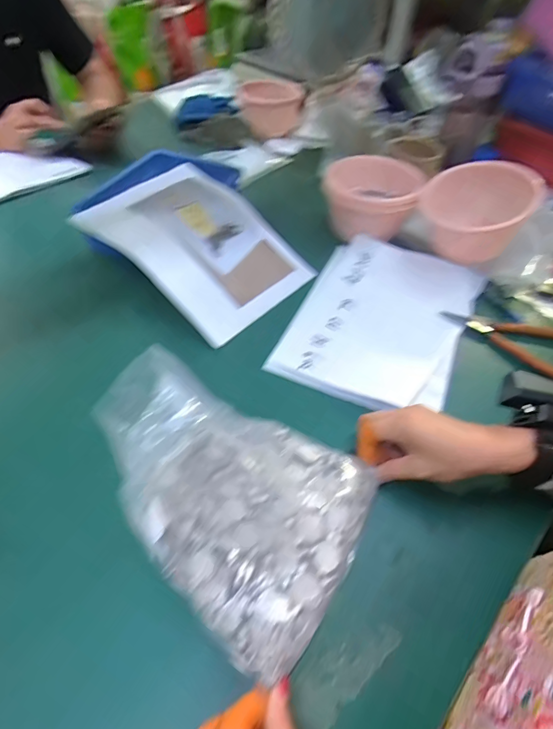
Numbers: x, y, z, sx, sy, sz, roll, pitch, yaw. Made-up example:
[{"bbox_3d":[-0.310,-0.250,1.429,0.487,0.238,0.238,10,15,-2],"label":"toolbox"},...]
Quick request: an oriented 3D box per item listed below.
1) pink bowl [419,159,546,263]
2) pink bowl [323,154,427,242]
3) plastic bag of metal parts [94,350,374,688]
[{"bbox_3d":[0.297,-0.215,0.586,0.131,0.131,0.138,1,50,-1],"label":"pink bowl"},{"bbox_3d":[0.154,-0.267,0.640,0.142,0.107,0.124,20,52,14],"label":"pink bowl"},{"bbox_3d":[-0.043,0.106,0.337,0.225,0.035,0.173,27,55,19],"label":"plastic bag of metal parts"}]

